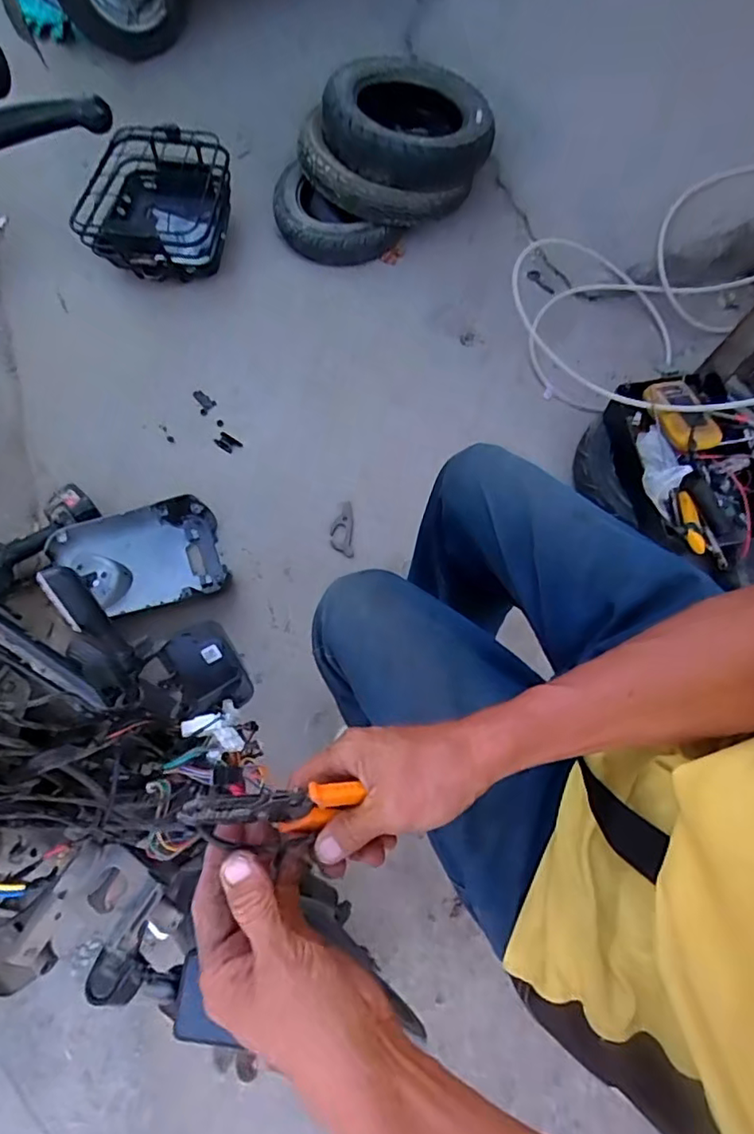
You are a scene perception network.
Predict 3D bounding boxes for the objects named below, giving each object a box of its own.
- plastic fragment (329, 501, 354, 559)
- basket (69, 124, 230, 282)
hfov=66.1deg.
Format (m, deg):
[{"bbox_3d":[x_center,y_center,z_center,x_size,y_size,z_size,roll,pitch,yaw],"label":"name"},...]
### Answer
[{"bbox_3d":[-0.073,-0.076,1.189,0.046,0.012,0.117,-1,71,-2],"label":"plastic fragment"},{"bbox_3d":[-0.492,-0.801,1.301,0.301,0.168,0.301,2,78,-9],"label":"basket"}]

